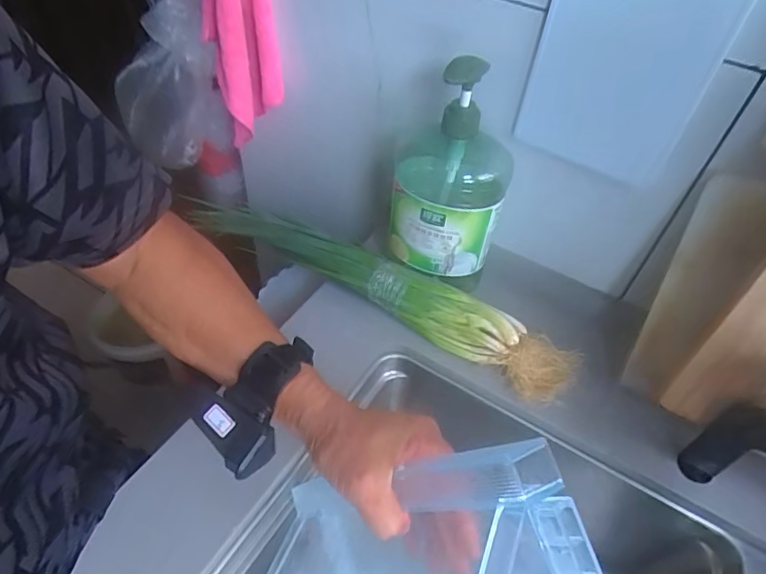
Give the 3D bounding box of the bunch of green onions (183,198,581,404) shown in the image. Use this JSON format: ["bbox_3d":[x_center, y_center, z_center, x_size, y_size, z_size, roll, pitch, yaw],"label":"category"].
[{"bbox_3d":[-0.031,-0.015,0.610,0.520,0.045,0.063,25,51,17],"label":"bunch of green onions"}]

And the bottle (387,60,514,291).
[{"bbox_3d":[0.073,-0.115,0.551,0.118,0.249,0.084,14,49,7],"label":"bottle"}]

